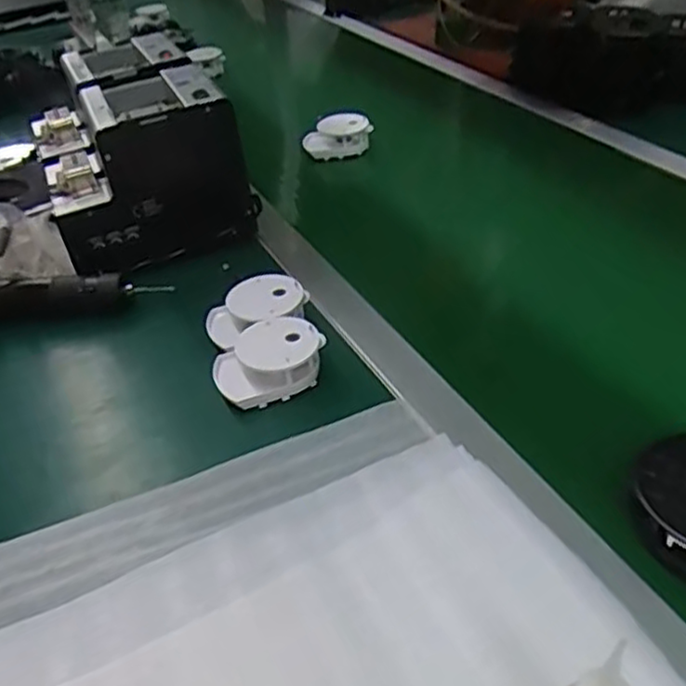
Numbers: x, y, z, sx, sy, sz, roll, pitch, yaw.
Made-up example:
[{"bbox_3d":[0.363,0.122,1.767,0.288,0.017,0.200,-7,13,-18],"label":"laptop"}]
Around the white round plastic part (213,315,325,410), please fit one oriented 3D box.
[{"bbox_3d":[-0.058,0.013,0.558,0.082,0.033,0.062,-20,40,-21],"label":"white round plastic part"}]

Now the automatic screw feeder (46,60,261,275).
[{"bbox_3d":[-0.197,-0.169,0.720,0.182,0.150,0.142,-18,39,-18],"label":"automatic screw feeder"}]

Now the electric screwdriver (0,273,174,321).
[{"bbox_3d":[-0.291,-0.040,0.656,0.261,0.035,0.041,-5,37,-1],"label":"electric screwdriver"}]

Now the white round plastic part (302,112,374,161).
[{"bbox_3d":[-0.006,-0.262,0.915,0.086,0.043,0.053,-2,37,2],"label":"white round plastic part"}]

